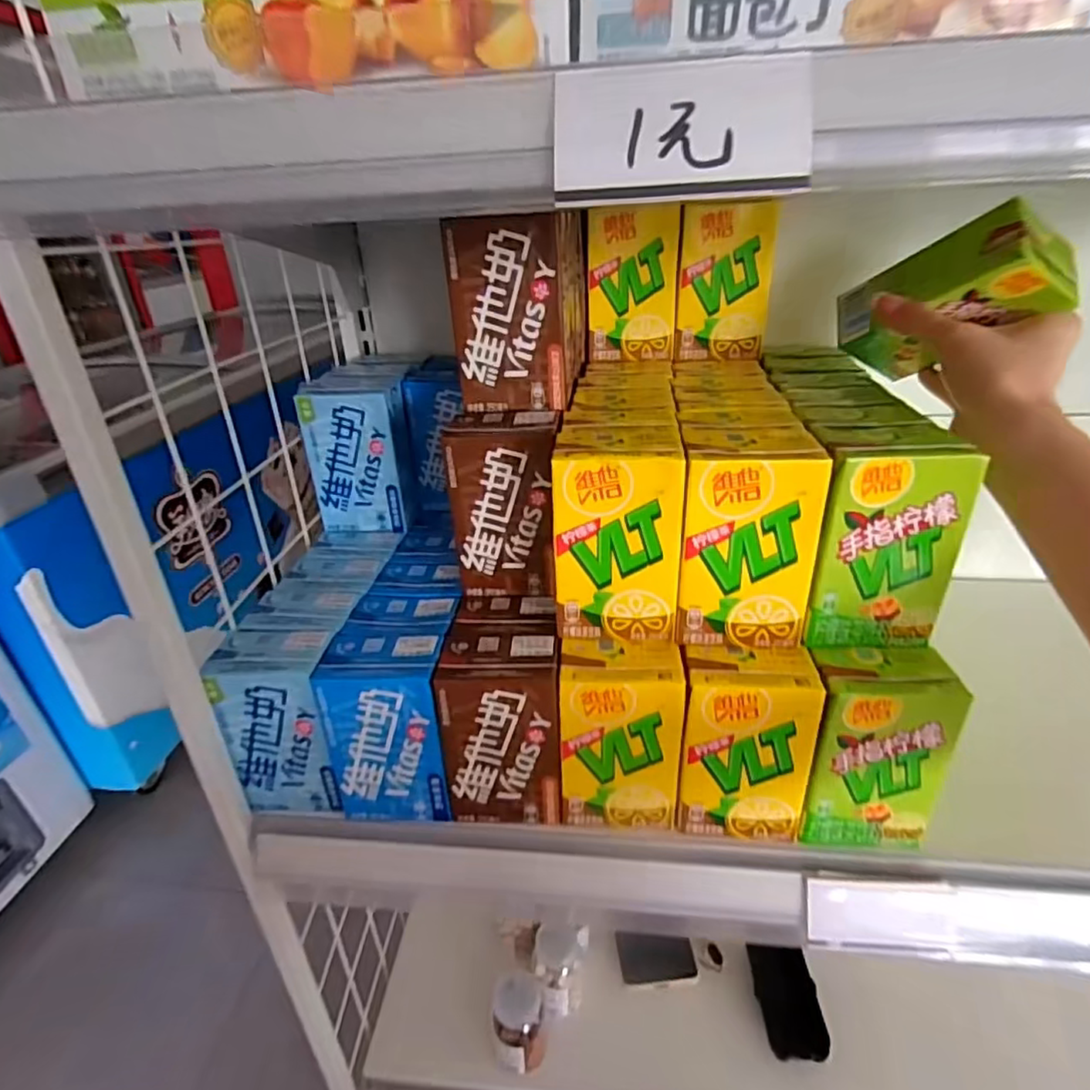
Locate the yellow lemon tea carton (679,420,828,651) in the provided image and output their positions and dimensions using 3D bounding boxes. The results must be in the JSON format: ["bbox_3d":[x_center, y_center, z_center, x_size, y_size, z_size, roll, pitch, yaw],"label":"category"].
[{"bbox_3d":[0.103,-0.006,0.325,0.066,0.102,0.056,1,30,6],"label":"yellow lemon tea carton"}]

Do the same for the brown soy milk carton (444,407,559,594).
[{"bbox_3d":[-0.023,-0.024,0.372,0.058,0.103,0.041,1,30,6],"label":"brown soy milk carton"}]

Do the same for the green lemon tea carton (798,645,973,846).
[{"bbox_3d":[0.173,0.108,0.330,0.065,0.105,0.040,1,30,6],"label":"green lemon tea carton"}]

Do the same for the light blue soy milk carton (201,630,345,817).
[{"bbox_3d":[-0.151,0.104,0.363,0.059,0.103,0.049,-3,30,-1],"label":"light blue soy milk carton"}]

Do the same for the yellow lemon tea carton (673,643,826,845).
[{"bbox_3d":[0.107,0.107,0.335,0.064,0.103,0.039,1,30,5],"label":"yellow lemon tea carton"}]

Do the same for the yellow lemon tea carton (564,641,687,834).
[{"bbox_3d":[0.042,0.106,0.345,0.062,0.101,0.040,0,30,4],"label":"yellow lemon tea carton"}]

